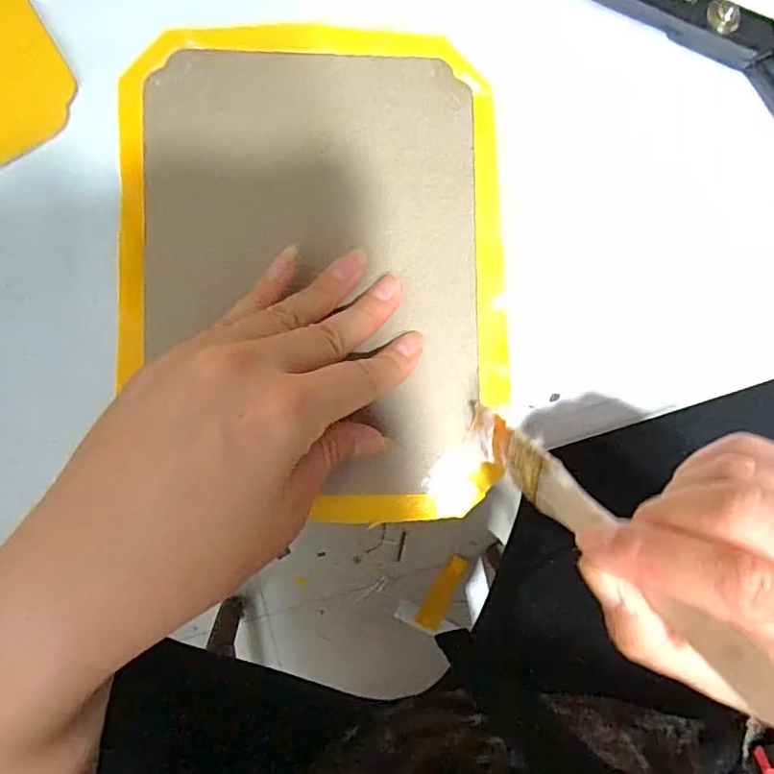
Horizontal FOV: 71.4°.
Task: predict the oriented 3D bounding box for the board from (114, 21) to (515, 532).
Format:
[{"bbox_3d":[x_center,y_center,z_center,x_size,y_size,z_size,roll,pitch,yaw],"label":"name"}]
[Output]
[{"bbox_3d":[-0.031,-0.051,0.240,0.166,0.010,0.213,0,87,-4],"label":"board"}]

